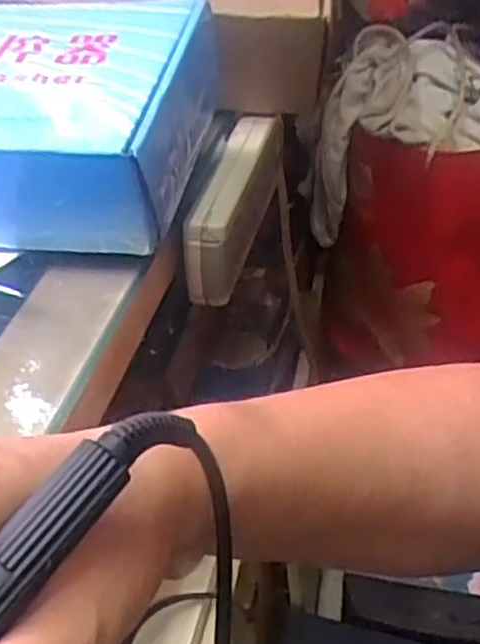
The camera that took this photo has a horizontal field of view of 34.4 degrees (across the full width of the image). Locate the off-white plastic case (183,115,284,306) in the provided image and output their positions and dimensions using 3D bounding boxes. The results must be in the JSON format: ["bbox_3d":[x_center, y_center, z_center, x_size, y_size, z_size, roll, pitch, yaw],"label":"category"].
[{"bbox_3d":[0.000,-0.085,0.530,0.033,0.064,0.167,6,40,13],"label":"off-white plastic case"}]

